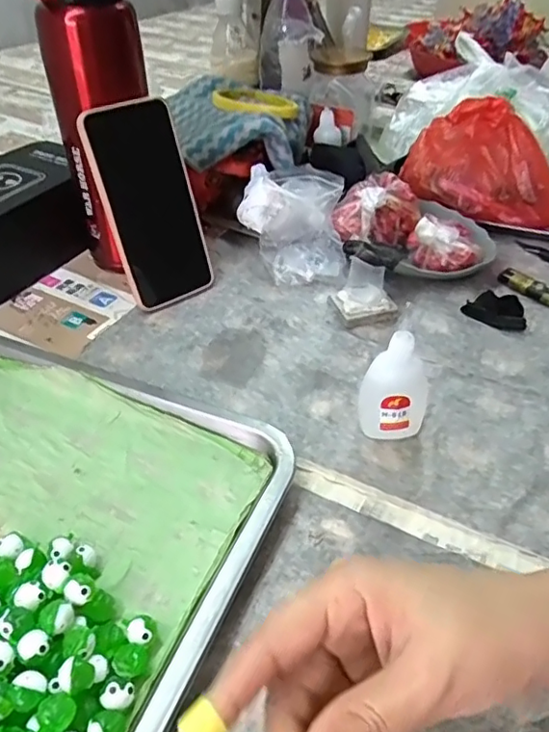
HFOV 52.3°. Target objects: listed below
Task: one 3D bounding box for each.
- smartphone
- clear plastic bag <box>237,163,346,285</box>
[{"bbox_3d":[-0.105,-0.133,0.473,0.077,0.163,0.015,-31,31,-30],"label":"smartphone"},{"bbox_3d":[0.016,-0.139,0.543,0.101,0.072,0.108,2,42,2],"label":"clear plastic bag"}]

